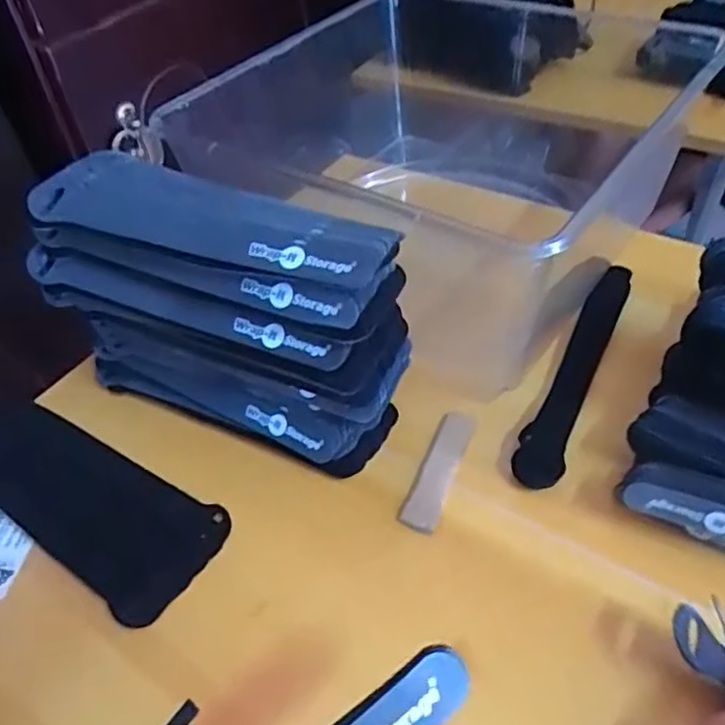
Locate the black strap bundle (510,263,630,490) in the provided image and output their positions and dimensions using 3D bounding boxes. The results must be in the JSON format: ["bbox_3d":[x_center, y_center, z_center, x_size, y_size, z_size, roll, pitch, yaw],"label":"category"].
[{"bbox_3d":[0.148,-0.001,0.434,0.028,0.010,0.210,20,52,23],"label":"black strap bundle"}]

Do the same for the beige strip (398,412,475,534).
[{"bbox_3d":[0.046,0.064,0.394,0.021,0.004,0.086,15,50,20],"label":"beige strip"}]

